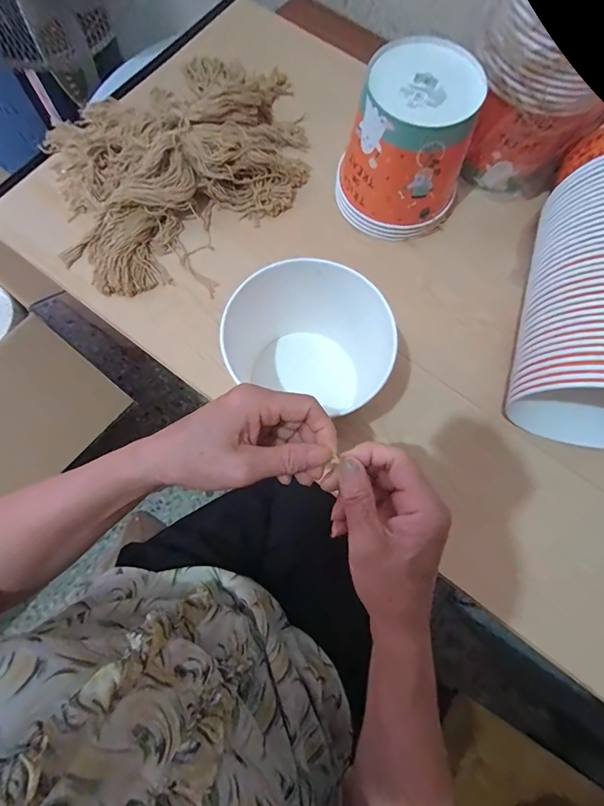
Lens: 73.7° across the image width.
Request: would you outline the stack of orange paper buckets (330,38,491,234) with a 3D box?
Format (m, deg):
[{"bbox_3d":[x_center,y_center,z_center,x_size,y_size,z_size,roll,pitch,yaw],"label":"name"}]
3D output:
[{"bbox_3d":[0.133,-0.323,0.520,0.154,0.159,0.144,15,72,4],"label":"stack of orange paper buckets"}]

